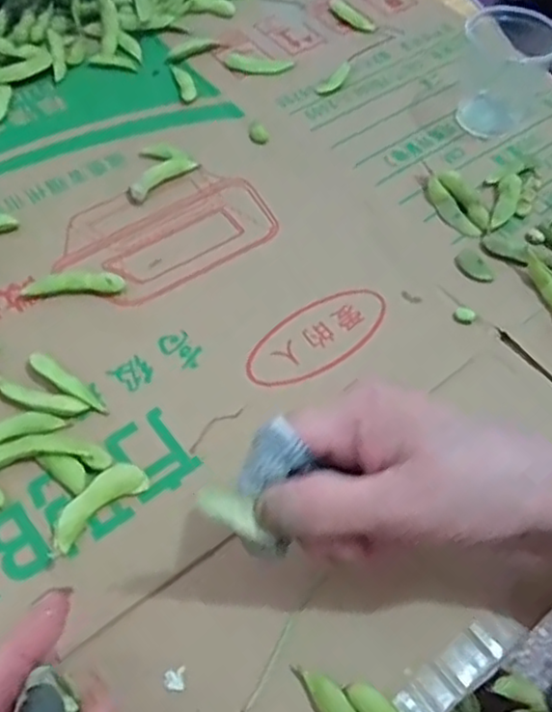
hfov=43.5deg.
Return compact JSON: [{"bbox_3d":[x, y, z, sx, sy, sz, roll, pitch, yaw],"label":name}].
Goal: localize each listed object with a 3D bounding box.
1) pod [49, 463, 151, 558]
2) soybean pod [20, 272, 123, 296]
[{"bbox_3d":[-0.086,0.070,0.327,0.053,0.008,0.017,-38,67,-25],"label":"pod"},{"bbox_3d":[-0.118,-0.041,0.405,0.056,0.012,0.013,-3,57,-7],"label":"soybean pod"}]

